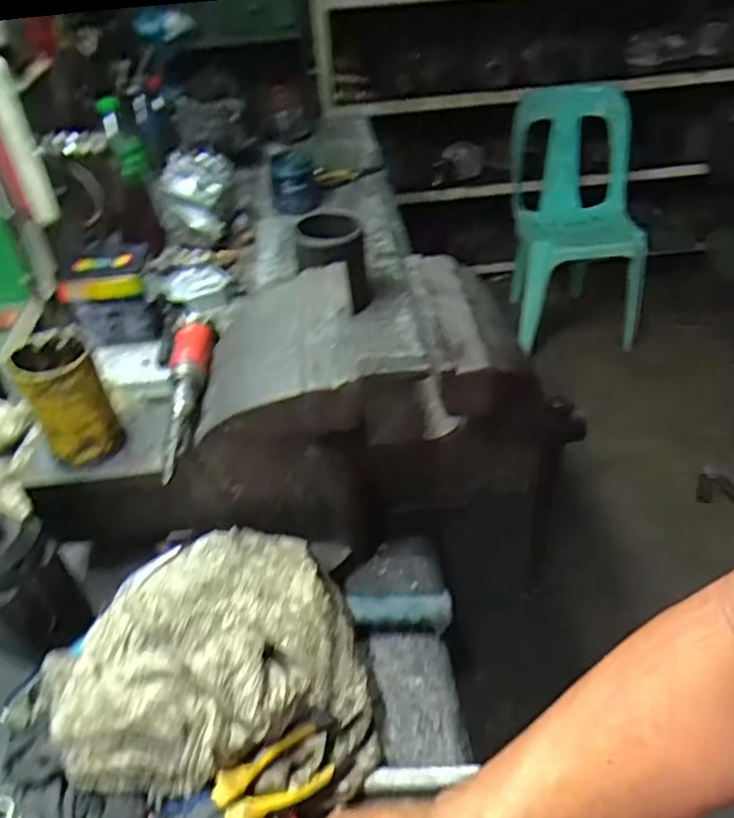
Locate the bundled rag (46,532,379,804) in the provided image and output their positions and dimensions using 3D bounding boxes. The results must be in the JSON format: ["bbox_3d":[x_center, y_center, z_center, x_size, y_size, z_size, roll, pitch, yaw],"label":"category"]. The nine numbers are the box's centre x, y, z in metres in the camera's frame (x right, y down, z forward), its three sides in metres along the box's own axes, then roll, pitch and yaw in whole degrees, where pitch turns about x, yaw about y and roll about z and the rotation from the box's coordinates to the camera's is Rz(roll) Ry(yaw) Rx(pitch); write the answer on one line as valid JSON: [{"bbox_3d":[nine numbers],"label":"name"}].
[{"bbox_3d":[-0.140,0.215,0.591,0.278,0.128,0.232,-6,40,-3],"label":"bundled rag"}]

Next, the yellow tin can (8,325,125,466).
[{"bbox_3d":[-0.288,-0.007,0.639,0.072,0.113,0.070,-24,44,-23],"label":"yellow tin can"}]

